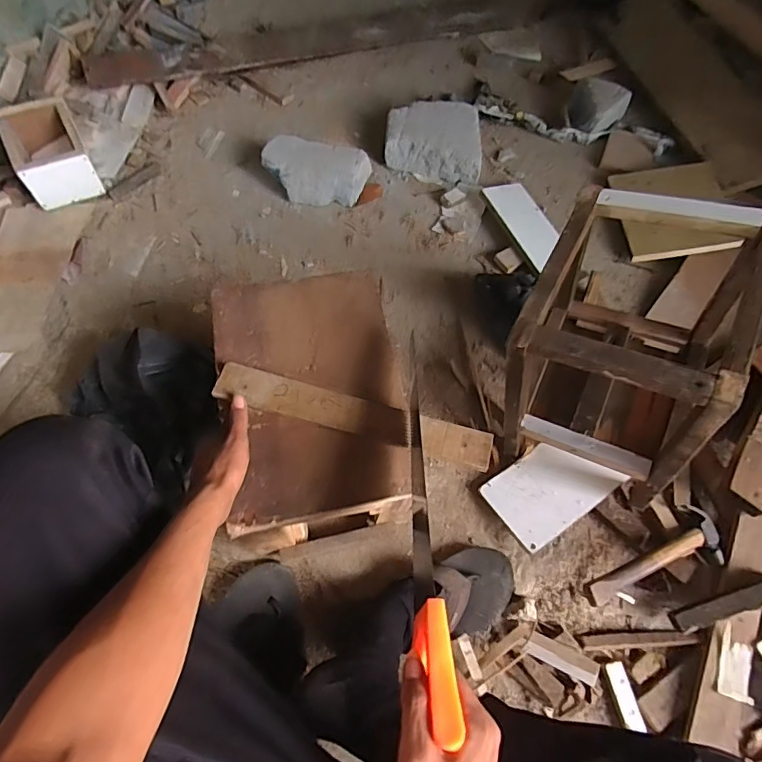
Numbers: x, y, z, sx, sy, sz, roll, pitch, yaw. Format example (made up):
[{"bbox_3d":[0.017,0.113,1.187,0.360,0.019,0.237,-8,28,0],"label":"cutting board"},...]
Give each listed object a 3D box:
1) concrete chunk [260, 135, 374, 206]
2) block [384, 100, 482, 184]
[{"bbox_3d":[-0.131,-0.431,0.991,0.217,0.086,0.105,0,66,-1],"label":"concrete chunk"},{"bbox_3d":[0.115,-0.528,1.052,0.204,0.066,0.193,6,66,2],"label":"block"}]

